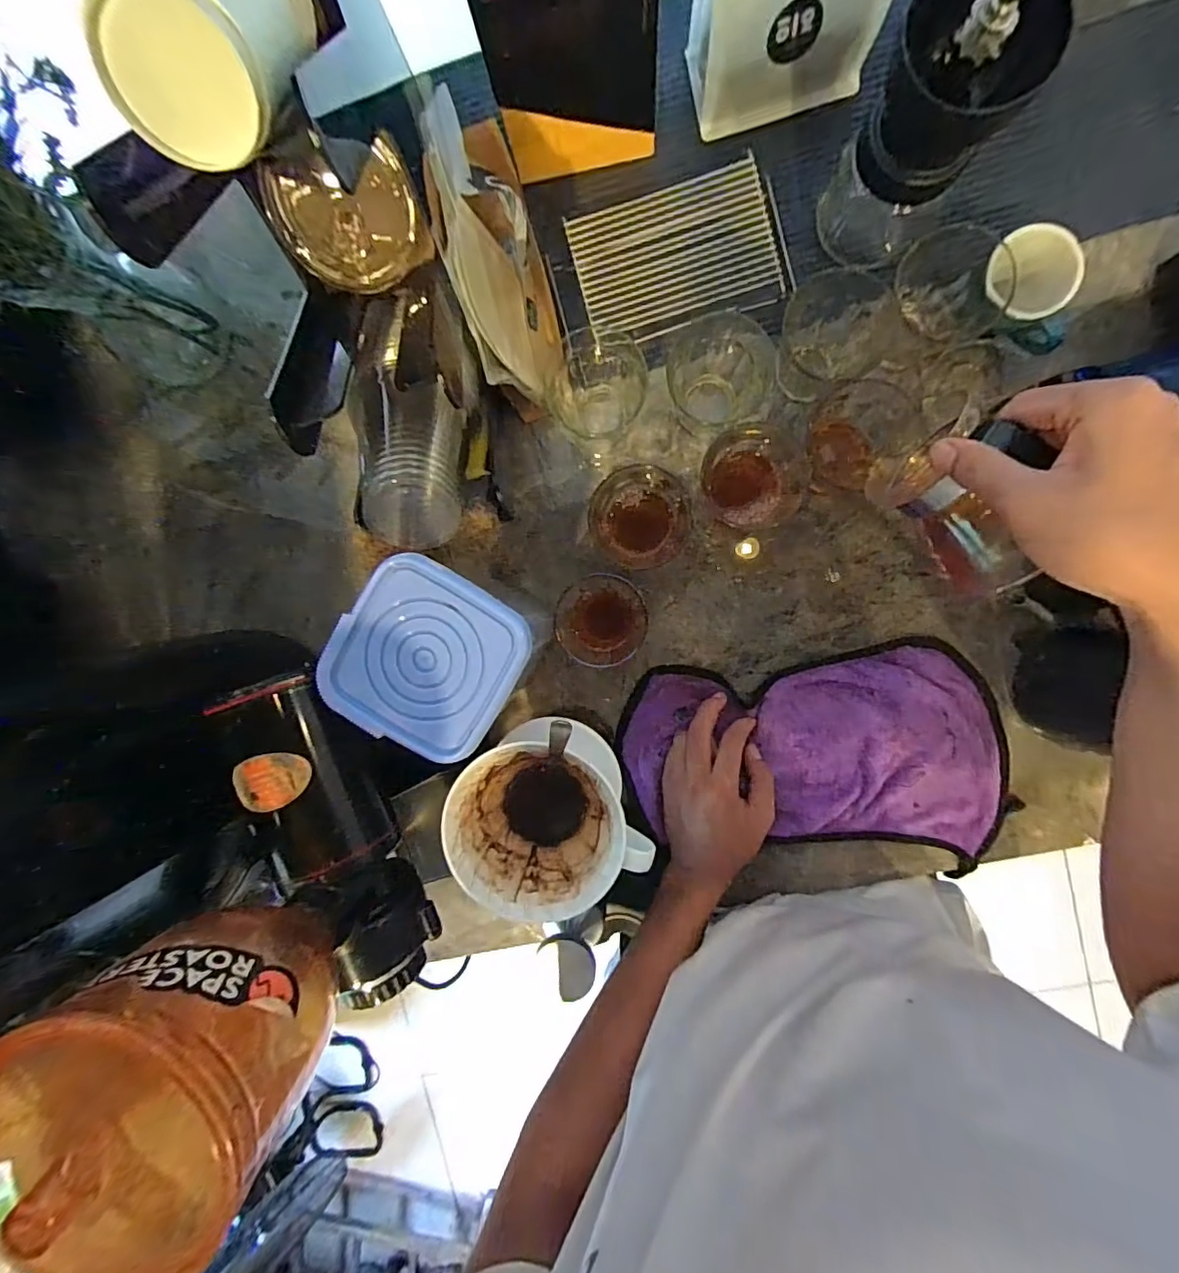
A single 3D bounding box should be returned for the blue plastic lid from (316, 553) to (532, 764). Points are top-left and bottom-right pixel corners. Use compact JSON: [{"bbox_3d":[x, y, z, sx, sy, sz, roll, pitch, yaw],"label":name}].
[{"bbox_3d":[-0.098,0.014,0.325,0.103,0.016,0.105,30,98,2],"label":"blue plastic lid"}]

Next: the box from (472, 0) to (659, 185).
[{"bbox_3d":[-0.011,-0.403,0.370,0.112,0.170,0.052,-7,95,6],"label":"box"}]

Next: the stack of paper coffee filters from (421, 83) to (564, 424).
[{"bbox_3d":[-0.064,-0.272,0.424,0.065,0.121,0.167,-15,94,7],"label":"stack of paper coffee filters"}]

